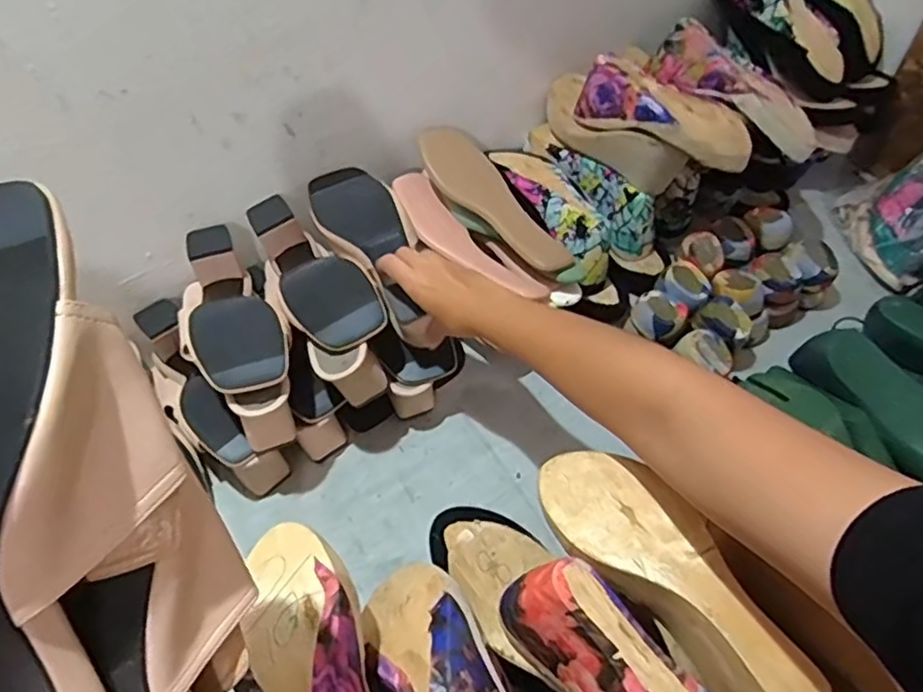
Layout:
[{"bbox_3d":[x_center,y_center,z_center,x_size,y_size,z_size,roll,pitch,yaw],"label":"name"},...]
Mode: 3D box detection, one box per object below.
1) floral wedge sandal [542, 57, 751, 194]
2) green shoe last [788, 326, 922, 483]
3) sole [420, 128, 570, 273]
[{"bbox_3d":[0.211,-0.264,0.766,0.083,0.141,0.279,-34,45,-21],"label":"floral wedge sandal"},{"bbox_3d":[0.420,0.067,0.612,0.207,0.063,0.069,41,63,14],"label":"green shoe last"},{"bbox_3d":[0.041,-0.168,0.741,0.073,0.039,0.224,-37,76,-23],"label":"sole"}]

